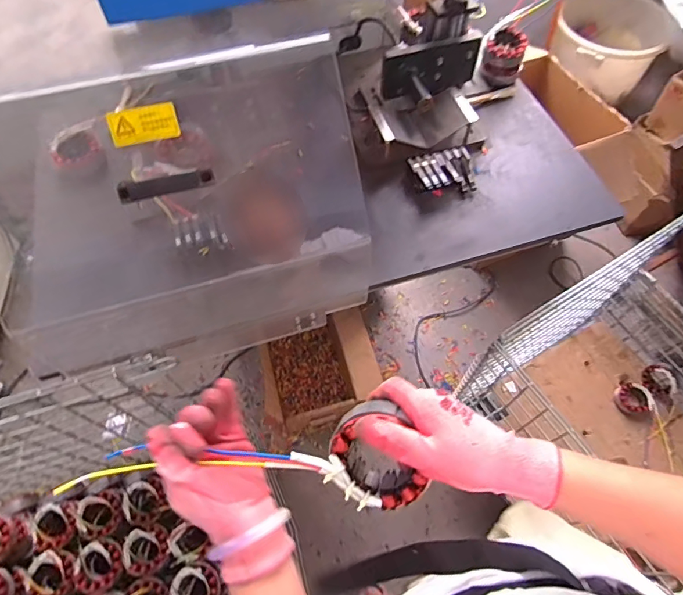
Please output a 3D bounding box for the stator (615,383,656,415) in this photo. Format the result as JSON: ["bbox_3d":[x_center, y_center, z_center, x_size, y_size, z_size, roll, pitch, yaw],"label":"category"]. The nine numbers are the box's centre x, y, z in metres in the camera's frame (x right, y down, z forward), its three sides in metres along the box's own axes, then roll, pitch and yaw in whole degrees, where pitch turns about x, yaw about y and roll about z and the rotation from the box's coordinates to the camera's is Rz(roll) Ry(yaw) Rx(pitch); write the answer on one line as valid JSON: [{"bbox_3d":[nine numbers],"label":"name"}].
[{"bbox_3d":[0.809,0.278,1.262,0.088,0.030,0.087,0,60,0],"label":"stator"}]

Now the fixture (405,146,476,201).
[{"bbox_3d":[0.182,-0.223,0.821,0.106,0.037,0.081,-9,61,-5],"label":"fixture"}]

